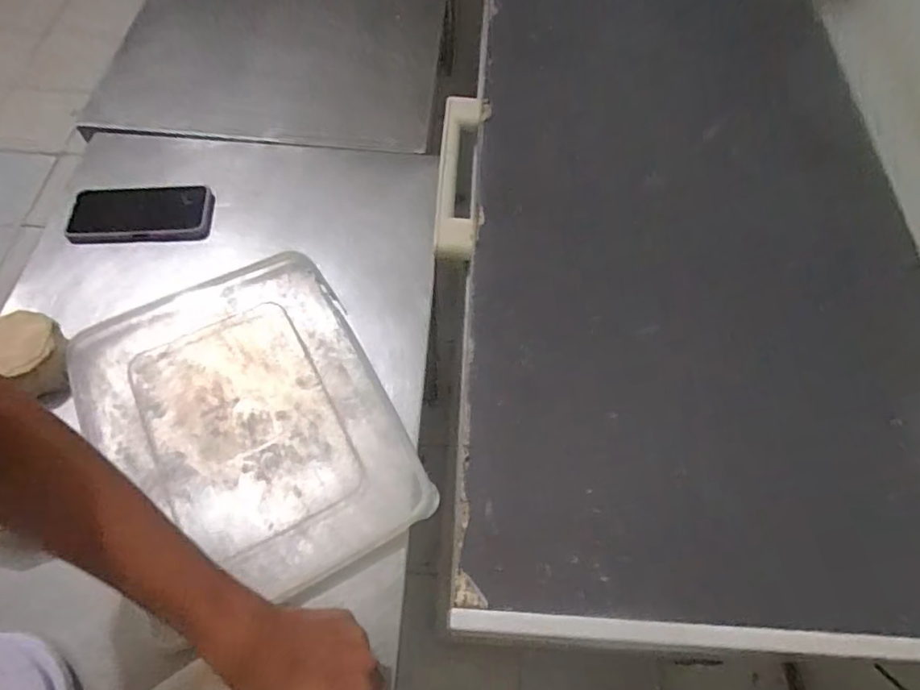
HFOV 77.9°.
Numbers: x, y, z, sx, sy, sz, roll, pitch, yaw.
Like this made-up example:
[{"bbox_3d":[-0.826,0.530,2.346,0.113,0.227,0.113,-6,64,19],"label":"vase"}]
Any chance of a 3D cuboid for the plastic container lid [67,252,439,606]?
[{"bbox_3d":[-0.221,0.077,0.590,0.277,0.019,0.350,-25,65,-15],"label":"plastic container lid"}]

